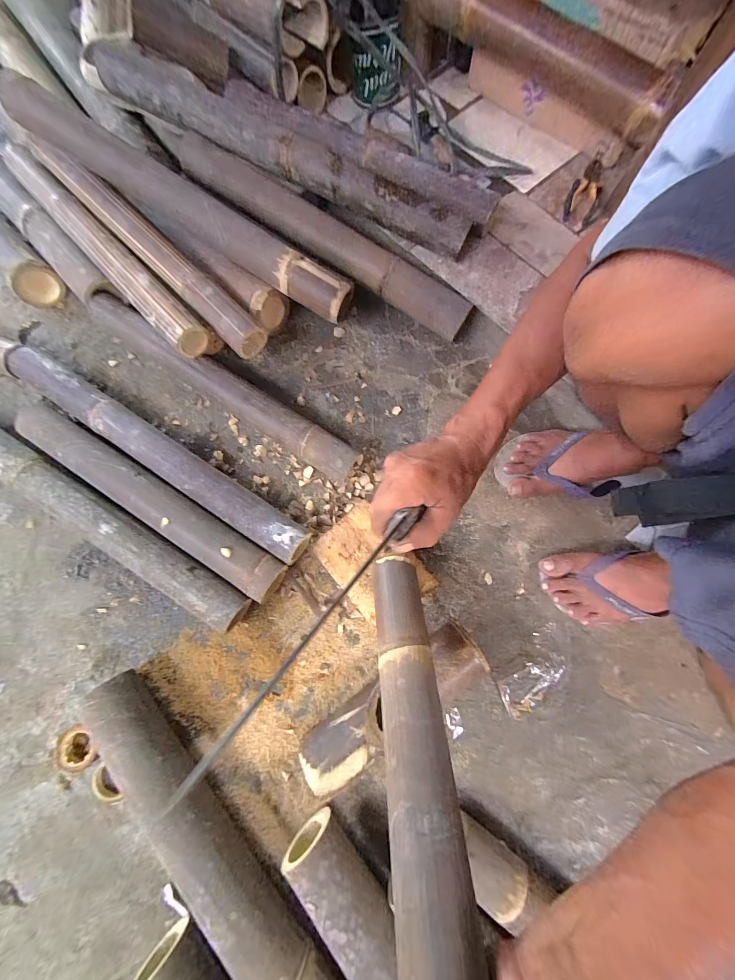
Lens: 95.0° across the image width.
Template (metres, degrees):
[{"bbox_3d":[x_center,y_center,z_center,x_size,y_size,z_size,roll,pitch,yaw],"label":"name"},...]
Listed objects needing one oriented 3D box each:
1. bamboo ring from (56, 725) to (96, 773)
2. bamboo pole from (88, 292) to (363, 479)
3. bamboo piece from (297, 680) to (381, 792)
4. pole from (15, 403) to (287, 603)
[{"bbox_3d":[-0.421,0.373,0.487,0.045,0.022,0.058,-23,79,-6],"label":"bamboo ring"},{"bbox_3d":[-0.250,-0.176,0.577,0.538,0.062,0.065,31,79,8],"label":"bamboo pole"},{"bbox_3d":[-0.024,0.347,0.469,0.132,0.059,0.076,-32,80,-7],"label":"bamboo piece"},{"bbox_3d":[-0.347,0.013,0.532,0.495,0.066,0.072,31,79,8],"label":"pole"}]

